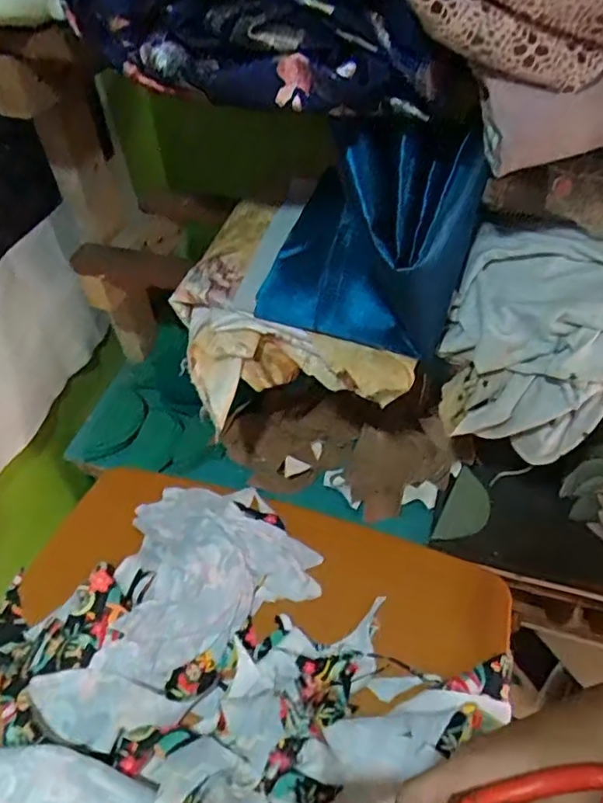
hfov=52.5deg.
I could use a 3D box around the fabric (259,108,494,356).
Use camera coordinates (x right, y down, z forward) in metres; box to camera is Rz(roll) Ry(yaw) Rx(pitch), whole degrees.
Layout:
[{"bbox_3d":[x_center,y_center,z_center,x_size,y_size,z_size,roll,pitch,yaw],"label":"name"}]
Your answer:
[{"bbox_3d":[0.051,-0.145,0.538,0.190,0.179,0.085,13,50,14],"label":"fabric"}]

